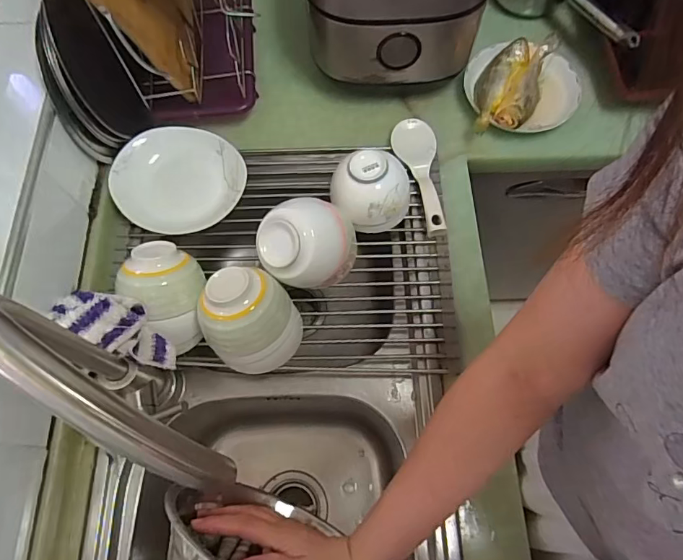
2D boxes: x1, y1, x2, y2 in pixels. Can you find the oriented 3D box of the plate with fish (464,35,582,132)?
[{"bbox_3d":[0.294,-0.308,0.752,0.176,0.041,0.172,0,68,1],"label":"plate with fish"}]

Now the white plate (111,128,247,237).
[{"bbox_3d":[-0.236,-0.143,0.690,0.178,0.043,0.172,0,68,1],"label":"white plate"}]

